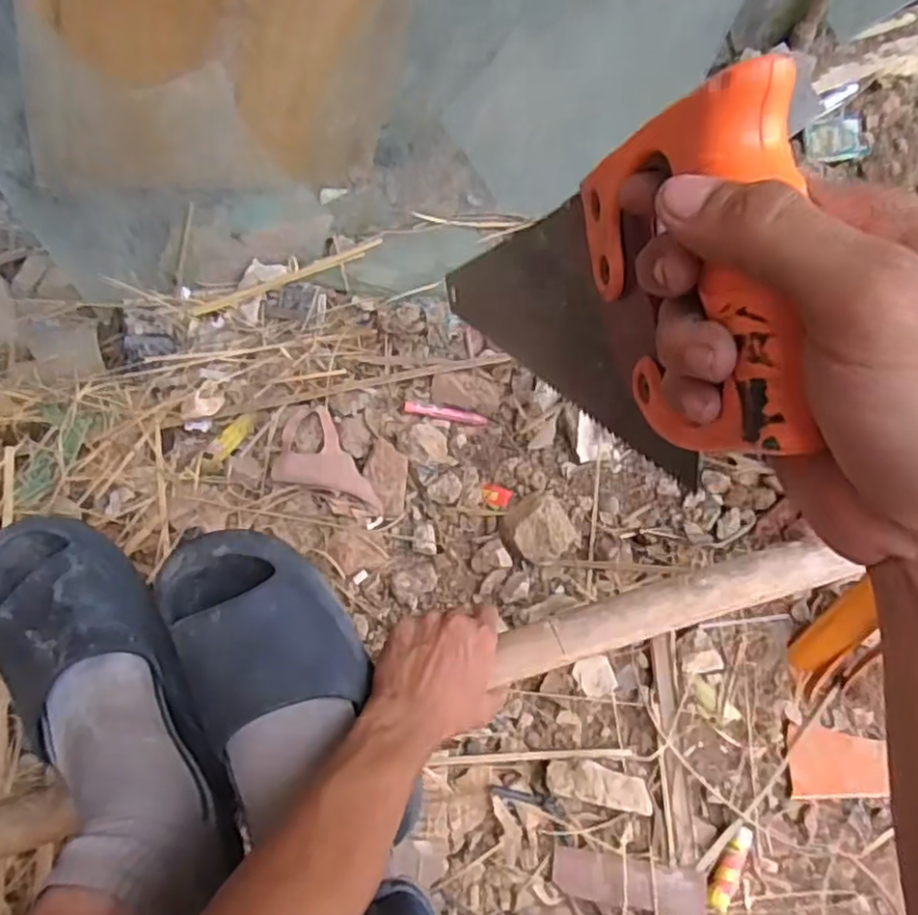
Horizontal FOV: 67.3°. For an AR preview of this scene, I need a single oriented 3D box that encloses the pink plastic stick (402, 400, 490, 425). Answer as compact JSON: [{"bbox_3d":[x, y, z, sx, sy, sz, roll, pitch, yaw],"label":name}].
[{"bbox_3d":[-0.013,-0.051,0.817,0.104,0.007,0.013,10,68,-14],"label":"pink plastic stick"}]

